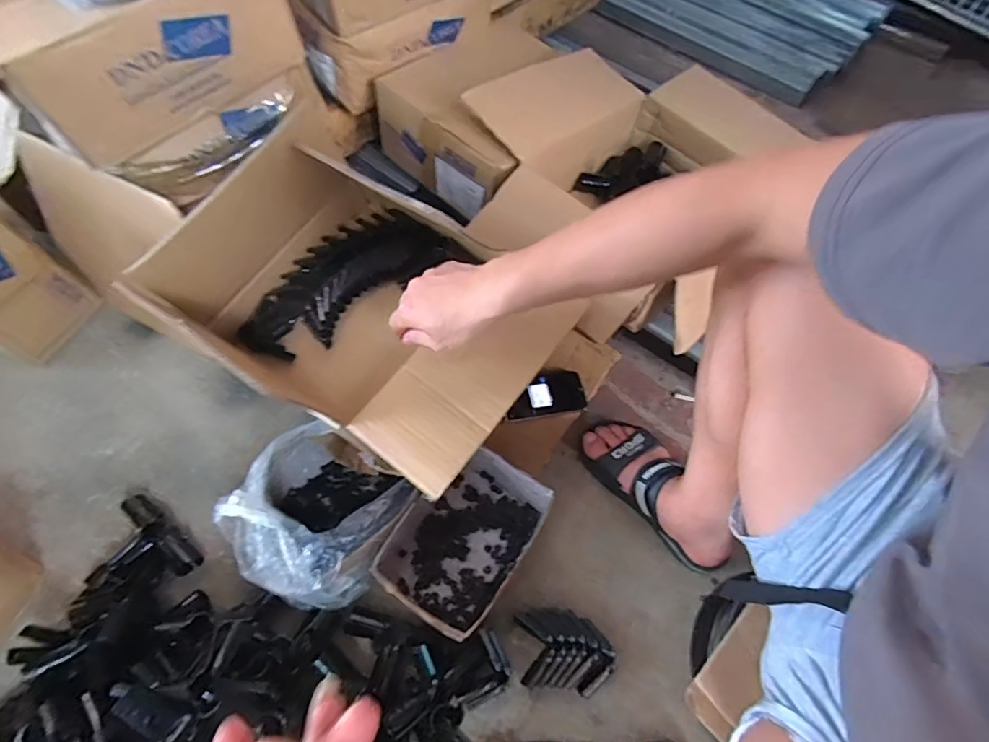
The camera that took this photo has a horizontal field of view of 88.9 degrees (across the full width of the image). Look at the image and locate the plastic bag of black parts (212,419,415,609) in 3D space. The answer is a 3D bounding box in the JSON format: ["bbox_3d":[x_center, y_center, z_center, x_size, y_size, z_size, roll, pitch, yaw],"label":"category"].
[{"bbox_3d":[-0.229,0.184,0.647,0.192,0.130,0.182,27,63,11],"label":"plastic bag of black parts"}]

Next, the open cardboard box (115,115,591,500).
[{"bbox_3d":[-0.158,-0.075,0.648,0.439,0.197,0.334,31,64,13],"label":"open cardboard box"}]

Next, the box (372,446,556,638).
[{"bbox_3d":[-0.044,0.214,0.659,0.157,0.097,0.208,33,64,14],"label":"box"}]

